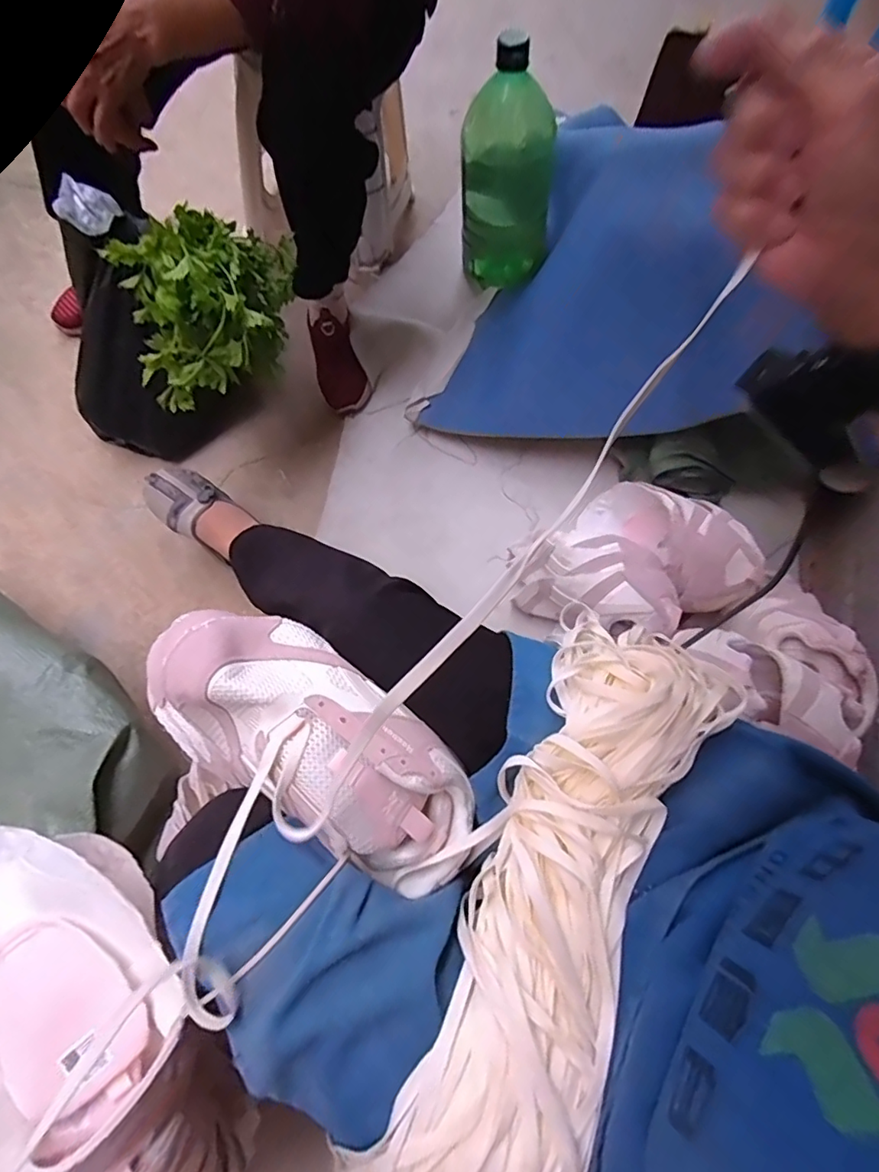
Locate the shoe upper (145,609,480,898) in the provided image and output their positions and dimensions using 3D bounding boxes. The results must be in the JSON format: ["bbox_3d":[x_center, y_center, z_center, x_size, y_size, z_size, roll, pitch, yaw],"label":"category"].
[{"bbox_3d":[-0.083,0.111,0.379,0.255,0.068,0.116,37,69,-2],"label":"shoe upper"}]

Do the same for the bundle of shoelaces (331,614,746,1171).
[{"bbox_3d":[0.074,0.189,0.329,0.114,0.063,0.381,29,69,4],"label":"bundle of shoelaces"}]

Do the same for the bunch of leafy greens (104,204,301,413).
[{"bbox_3d":[-0.277,-0.355,0.689,0.233,0.144,0.147,-25,74,-15],"label":"bunch of leafy greens"}]

